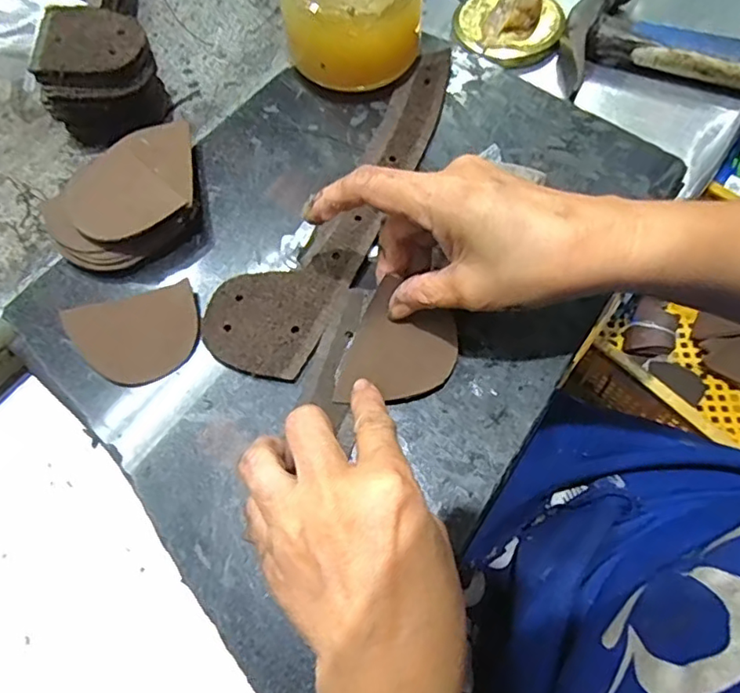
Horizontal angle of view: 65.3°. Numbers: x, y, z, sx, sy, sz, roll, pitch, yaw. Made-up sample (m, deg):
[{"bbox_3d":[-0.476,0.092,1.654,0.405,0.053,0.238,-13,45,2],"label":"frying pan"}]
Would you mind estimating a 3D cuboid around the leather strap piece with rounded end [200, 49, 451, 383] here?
[{"bbox_3d":[-0.012,-0.085,0.333,0.059,0.009,0.234,27,70,11],"label":"leather strap piece with rounded end"}]

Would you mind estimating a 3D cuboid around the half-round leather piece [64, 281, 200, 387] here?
[{"bbox_3d":[-0.124,-0.004,0.305,0.067,0.006,0.050,-13,76,-7],"label":"half-round leather piece"}]

